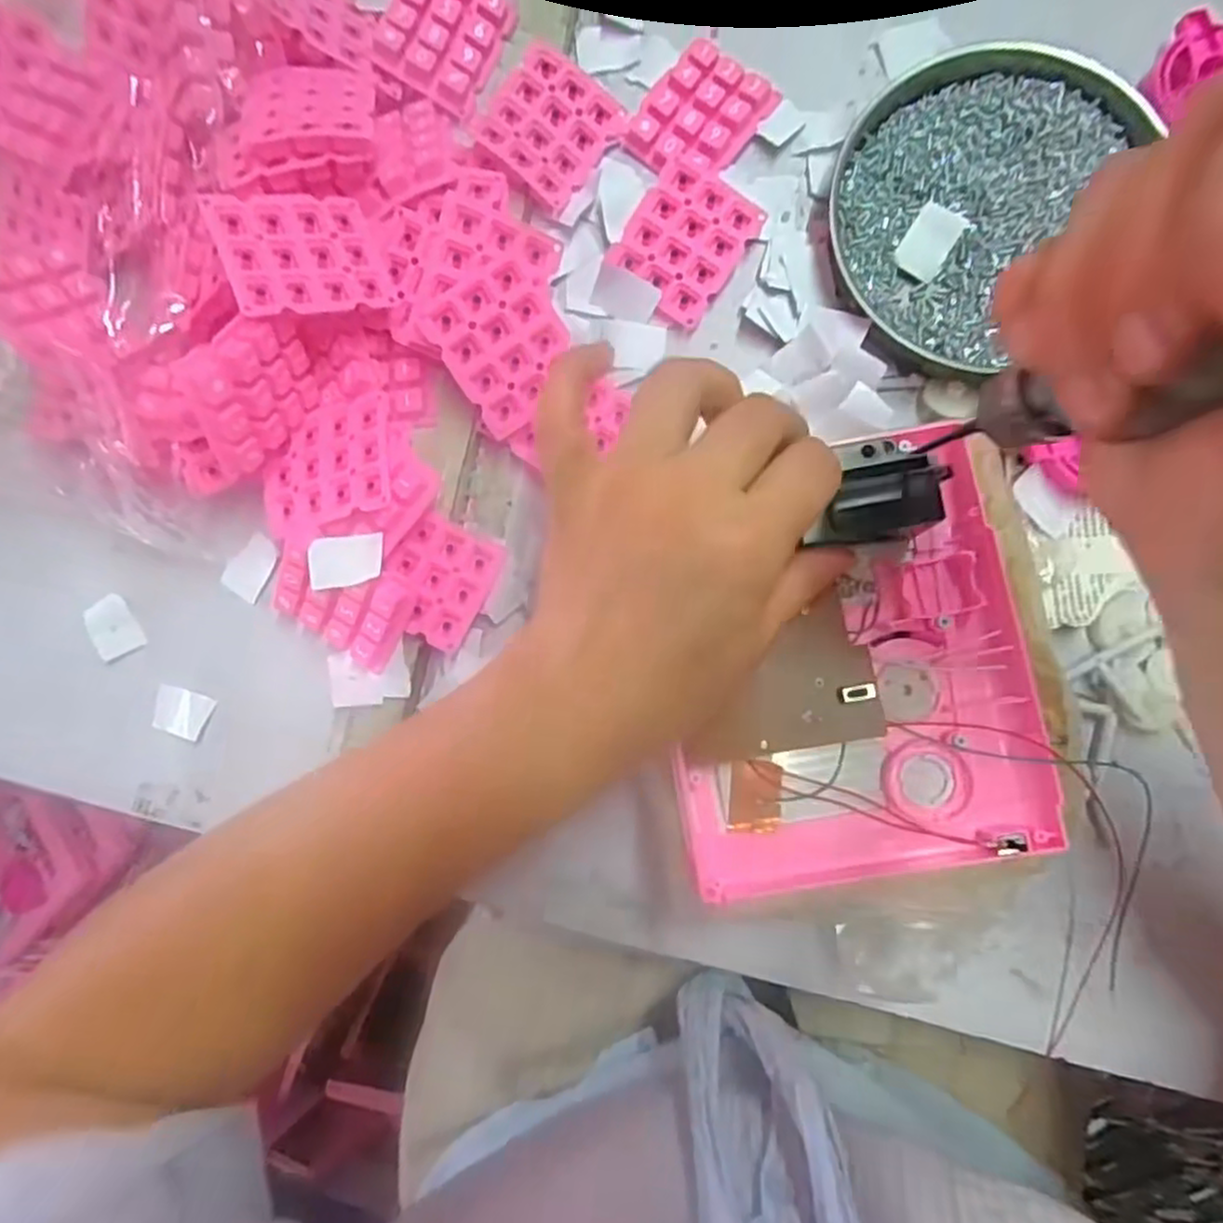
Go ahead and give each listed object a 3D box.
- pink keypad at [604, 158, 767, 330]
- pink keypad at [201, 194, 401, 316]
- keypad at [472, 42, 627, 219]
[{"bbox_3d":[0.032,-0.163,0.323,0.050,0.005,0.057,36,91,6],"label":"pink keypad"},{"bbox_3d":[-0.119,-0.138,0.284,0.059,0.004,0.047,-18,84,-31],"label":"pink keypad"},{"bbox_3d":[-0.027,-0.215,0.324,0.050,0.006,0.057,33,83,-15],"label":"keypad"}]

